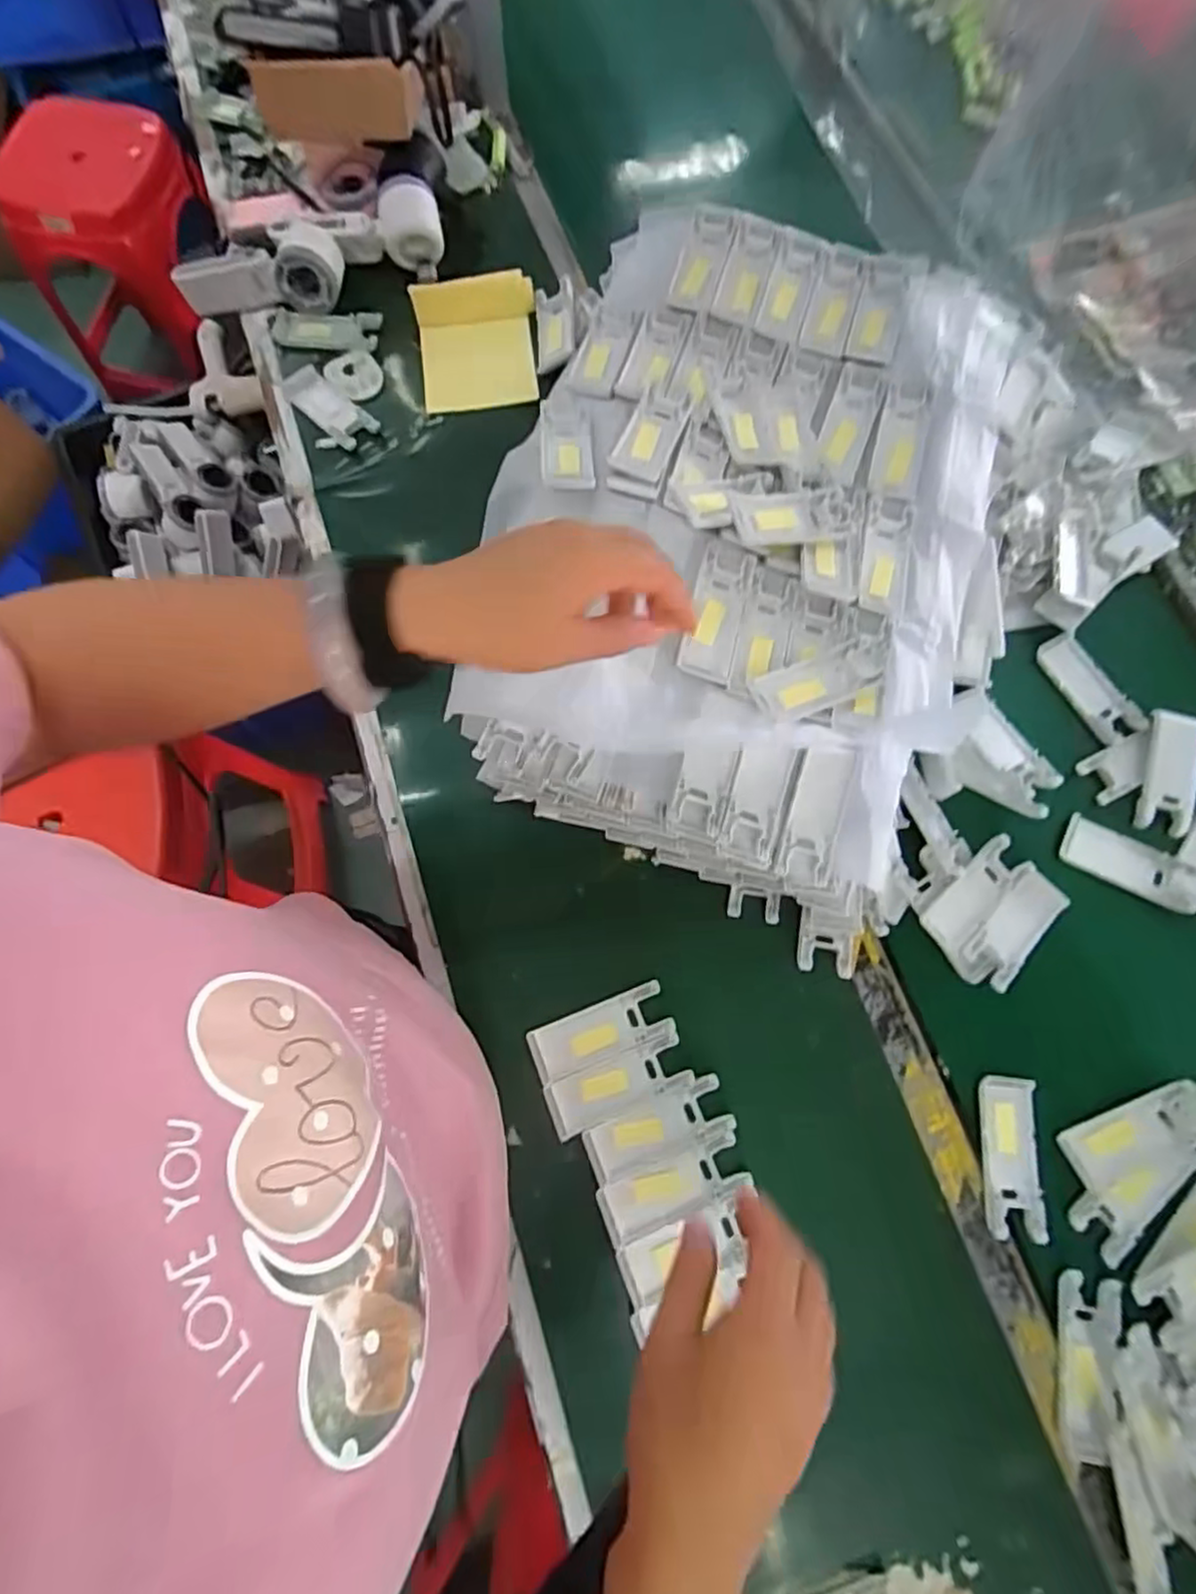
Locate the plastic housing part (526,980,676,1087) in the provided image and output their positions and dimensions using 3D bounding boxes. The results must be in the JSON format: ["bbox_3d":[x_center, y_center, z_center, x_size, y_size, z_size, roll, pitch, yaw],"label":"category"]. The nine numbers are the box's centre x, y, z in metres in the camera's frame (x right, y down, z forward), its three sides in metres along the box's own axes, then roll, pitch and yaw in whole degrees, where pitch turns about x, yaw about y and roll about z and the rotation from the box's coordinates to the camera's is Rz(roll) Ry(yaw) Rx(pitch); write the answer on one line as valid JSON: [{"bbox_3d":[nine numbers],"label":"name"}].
[{"bbox_3d":[0.002,0.175,0.509,0.104,0.009,0.039,-21,76,-7],"label":"plastic housing part"}]

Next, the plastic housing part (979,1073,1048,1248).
[{"bbox_3d":[0.299,0.259,0.491,0.039,0.007,0.105,6,75,1],"label":"plastic housing part"}]

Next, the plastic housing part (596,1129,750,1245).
[{"bbox_3d":[0.054,0.278,0.481,0.104,0.006,0.040,-20,76,-6],"label":"plastic housing part"}]

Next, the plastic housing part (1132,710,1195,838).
[{"bbox_3d":[0.482,-0.021,0.572,0.044,0.006,0.107,19,75,4],"label":"plastic housing part"}]

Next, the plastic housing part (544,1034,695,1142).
[{"bbox_3d":[0.015,0.212,0.501,0.104,0.007,0.038,-20,76,-6],"label":"plastic housing part"}]

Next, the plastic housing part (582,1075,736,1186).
[{"bbox_3d":[0.043,0.241,0.493,0.104,0.005,0.039,-20,76,-7],"label":"plastic housing part"}]

